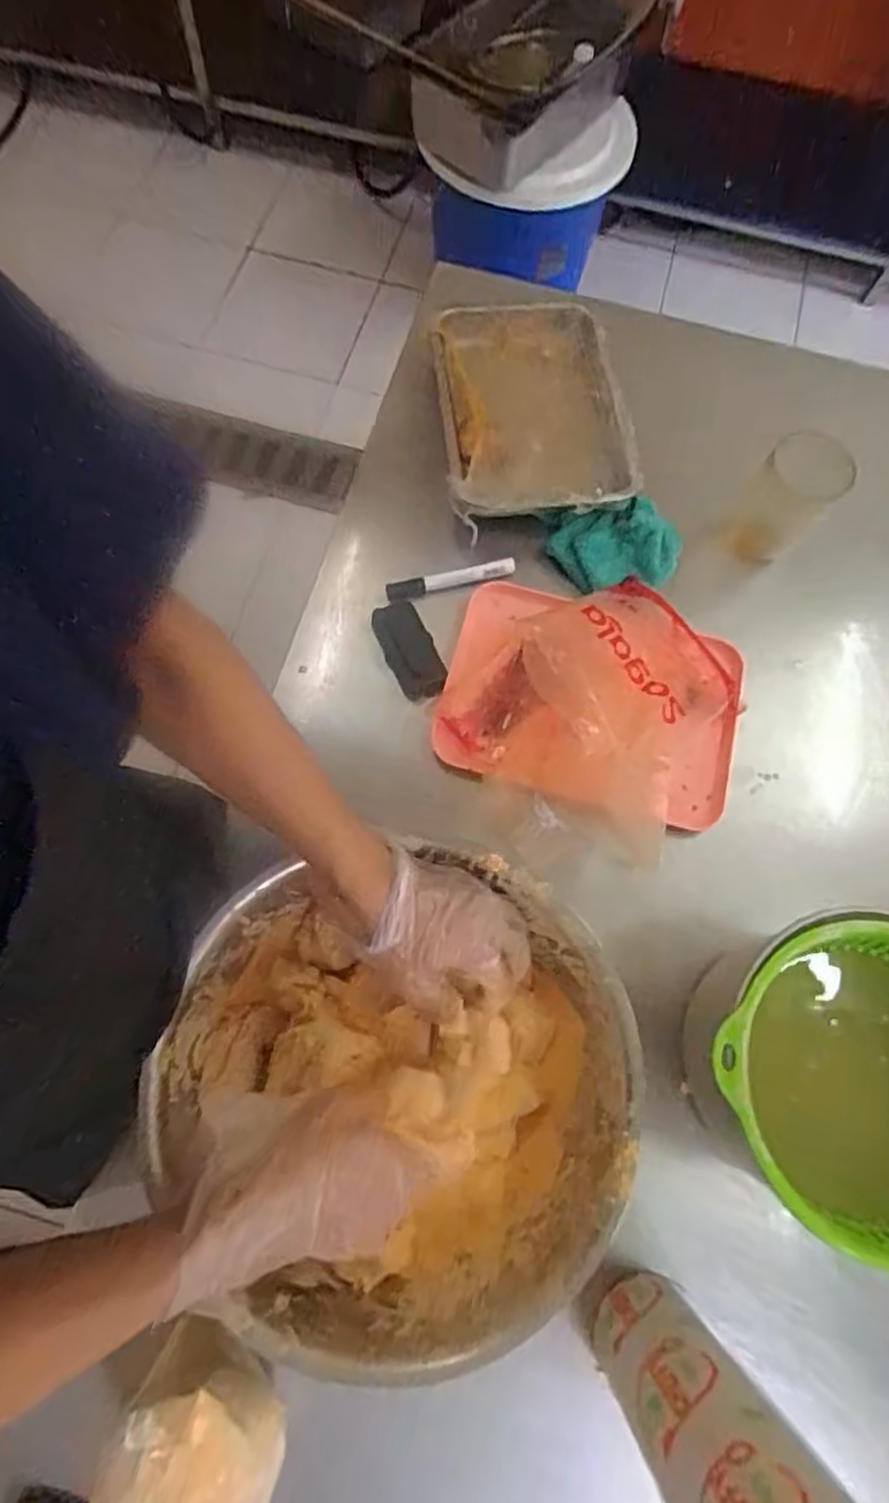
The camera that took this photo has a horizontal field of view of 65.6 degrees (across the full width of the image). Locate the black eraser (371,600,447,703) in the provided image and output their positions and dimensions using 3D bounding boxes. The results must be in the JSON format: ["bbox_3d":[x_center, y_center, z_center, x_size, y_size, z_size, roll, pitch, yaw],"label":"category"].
[{"bbox_3d":[-0.038,-0.109,0.742,0.052,0.018,0.110,-22,74,-9],"label":"black eraser"}]

